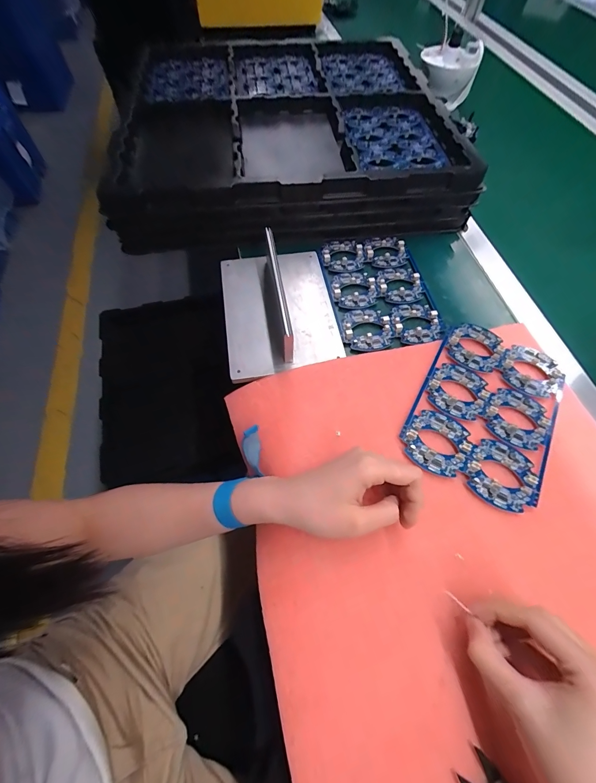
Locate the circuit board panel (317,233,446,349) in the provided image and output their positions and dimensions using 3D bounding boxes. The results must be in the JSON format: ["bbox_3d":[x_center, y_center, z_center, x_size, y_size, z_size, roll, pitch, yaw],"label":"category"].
[{"bbox_3d":[0.112,-0.144,0.452,0.132,0.010,0.196,-8,62,-3],"label":"circuit board panel"}]

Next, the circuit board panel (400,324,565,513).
[{"bbox_3d":[0.207,0.014,0.355,0.139,0.005,0.199,26,66,15],"label":"circuit board panel"}]

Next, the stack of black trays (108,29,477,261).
[{"bbox_3d":[-0.023,-0.468,0.572,0.520,0.090,0.513,-6,62,-1],"label":"stack of black trays"}]

